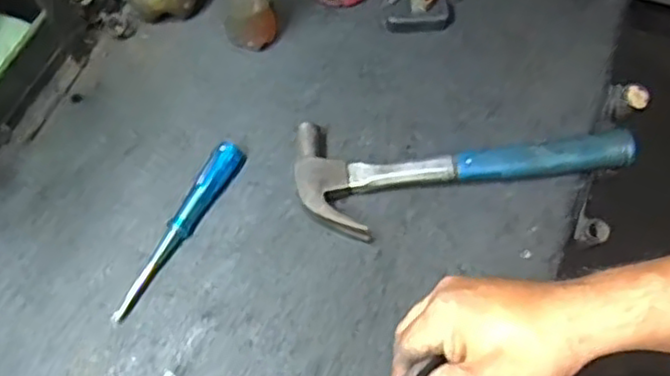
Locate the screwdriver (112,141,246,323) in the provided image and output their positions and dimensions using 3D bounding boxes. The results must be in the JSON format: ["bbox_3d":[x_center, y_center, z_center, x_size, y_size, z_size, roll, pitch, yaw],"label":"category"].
[{"bbox_3d":[-0.150,0.041,0.682,0.031,0.027,0.202,24,66,12],"label":"screwdriver"}]

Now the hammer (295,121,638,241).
[{"bbox_3d":[0.130,-0.025,0.696,0.329,0.031,0.119,-8,64,-3],"label":"hammer"}]

